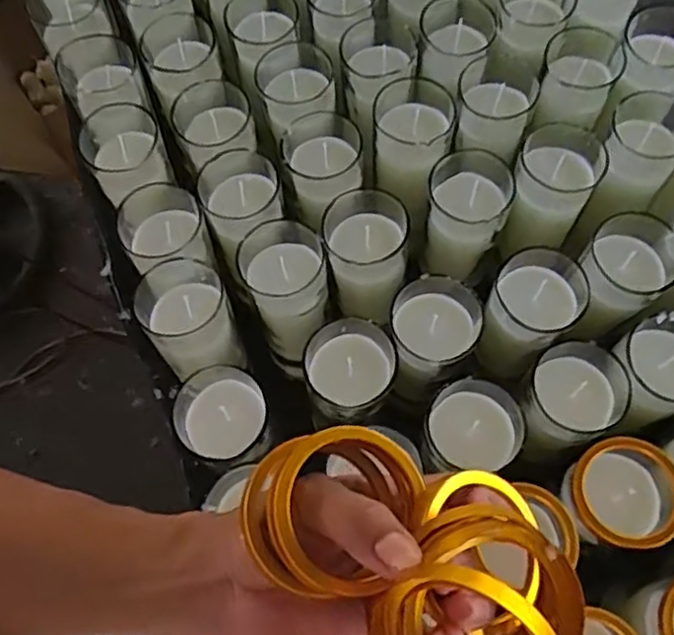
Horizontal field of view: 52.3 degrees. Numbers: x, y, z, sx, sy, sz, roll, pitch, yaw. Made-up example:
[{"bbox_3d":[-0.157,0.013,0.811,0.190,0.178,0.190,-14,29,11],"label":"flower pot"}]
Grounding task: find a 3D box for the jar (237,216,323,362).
[{"bbox_3d":[-0.041,-0.021,0.592,0.069,0.110,0.084,-22,68,-6],"label":"jar"}]

